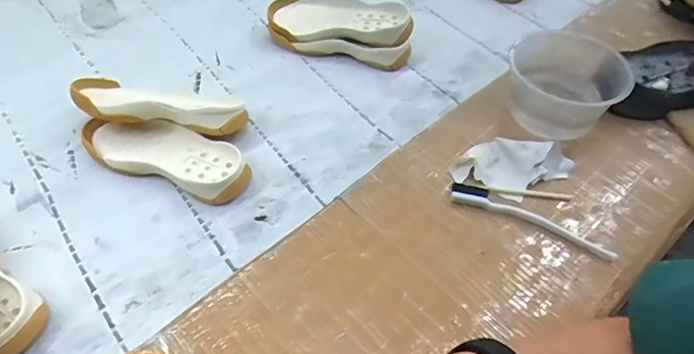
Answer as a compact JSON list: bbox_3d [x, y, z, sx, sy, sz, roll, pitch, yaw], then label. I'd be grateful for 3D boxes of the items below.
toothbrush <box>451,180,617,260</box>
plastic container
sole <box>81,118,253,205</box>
[{"bbox_3d":[0.194,0.044,0.509,0.171,0.011,0.026,23,52,14],"label":"toothbrush"},{"bbox_3d":[0.256,-0.110,0.586,0.128,0.079,0.142,27,54,17],"label":"plastic container"},{"bbox_3d":[-0.215,-0.030,0.577,0.207,0.027,0.078,18,51,10],"label":"sole"}]

